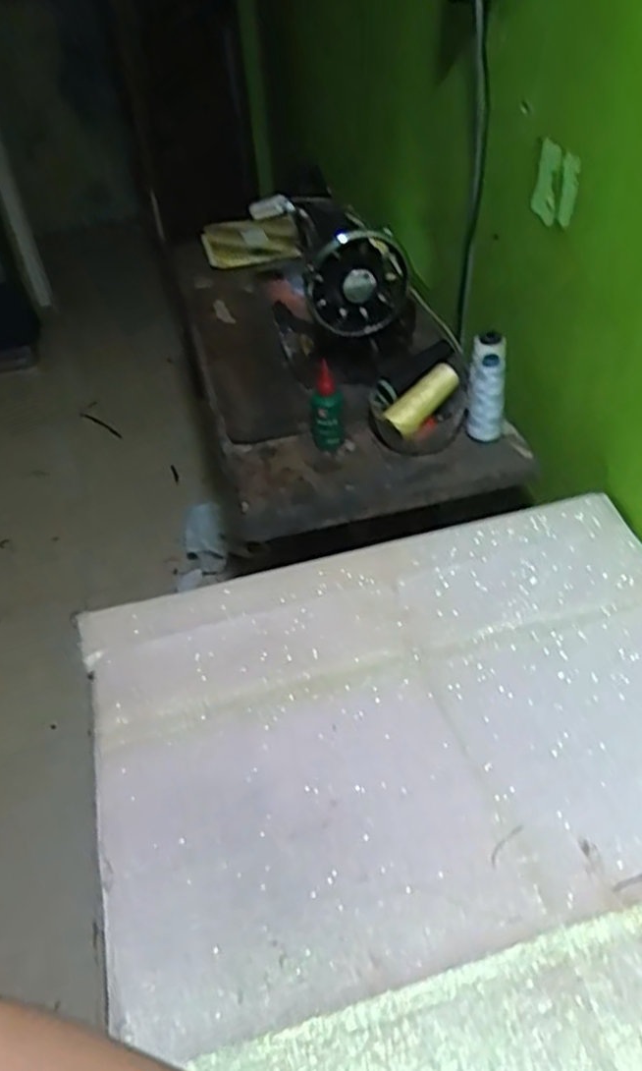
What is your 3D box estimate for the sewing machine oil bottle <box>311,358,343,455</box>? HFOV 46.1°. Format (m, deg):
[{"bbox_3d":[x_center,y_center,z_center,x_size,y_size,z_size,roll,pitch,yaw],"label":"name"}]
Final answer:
[{"bbox_3d":[0.007,-0.166,0.979,0.045,0.111,0.045,-4,42,5],"label":"sewing machine oil bottle"}]

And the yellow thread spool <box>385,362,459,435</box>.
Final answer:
[{"bbox_3d":[0.132,-0.176,0.974,0.112,0.032,0.036,-43,50,-7],"label":"yellow thread spool"}]

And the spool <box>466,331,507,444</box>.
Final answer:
[{"bbox_3d":[0.212,-0.188,0.965,0.044,0.138,0.038,3,20,12],"label":"spool"}]

